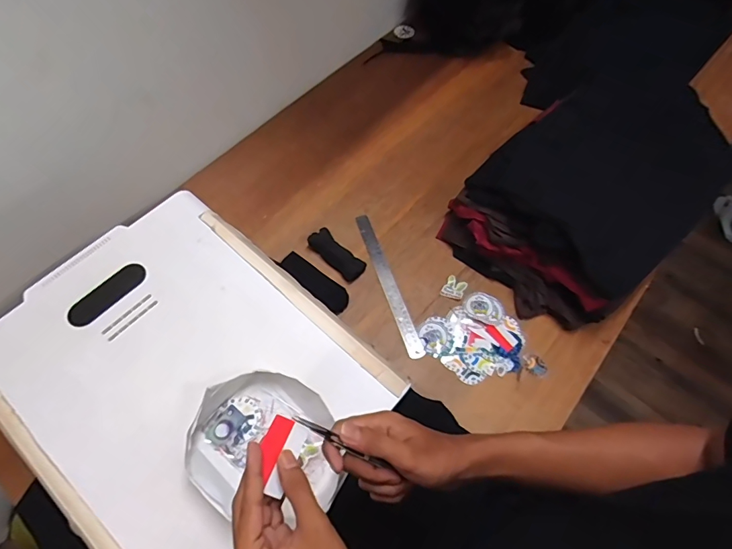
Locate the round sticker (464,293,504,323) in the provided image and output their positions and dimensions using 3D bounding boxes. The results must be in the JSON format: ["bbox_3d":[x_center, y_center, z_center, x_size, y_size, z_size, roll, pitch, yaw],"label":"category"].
[{"bbox_3d":[0.226,0.063,0.830,0.071,0.006,0.057,16,62,6],"label":"round sticker"}]

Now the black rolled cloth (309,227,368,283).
[{"bbox_3d":[-0.057,-0.039,0.869,0.123,0.033,0.045,40,67,18],"label":"black rolled cloth"}]

